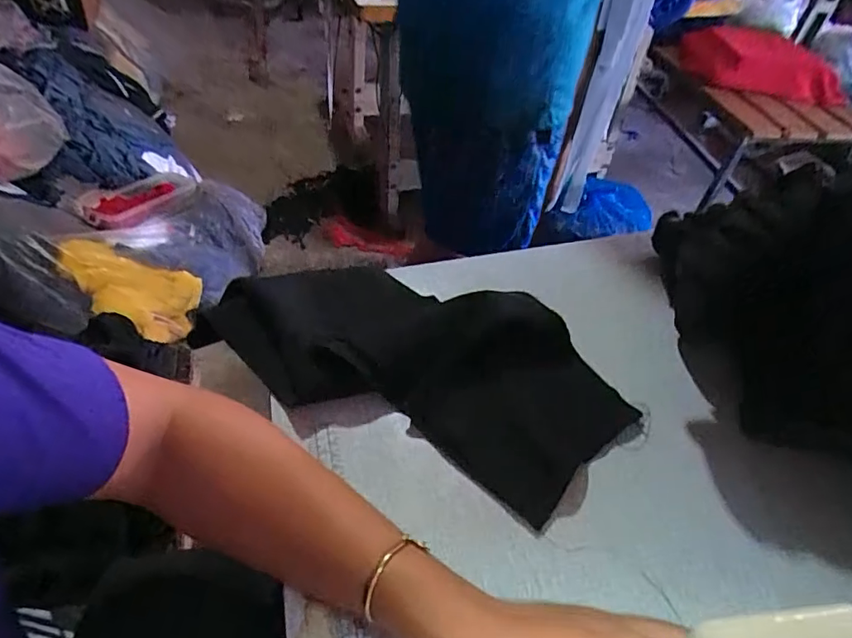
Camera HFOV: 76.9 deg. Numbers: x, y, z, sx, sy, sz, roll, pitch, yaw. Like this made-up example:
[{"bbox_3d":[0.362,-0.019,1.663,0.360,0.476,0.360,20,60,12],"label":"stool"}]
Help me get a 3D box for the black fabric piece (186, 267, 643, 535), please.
[{"bbox_3d":[-0.018,0.020,0.457,0.356,0.047,0.164,21,48,17],"label":"black fabric piece"}]

